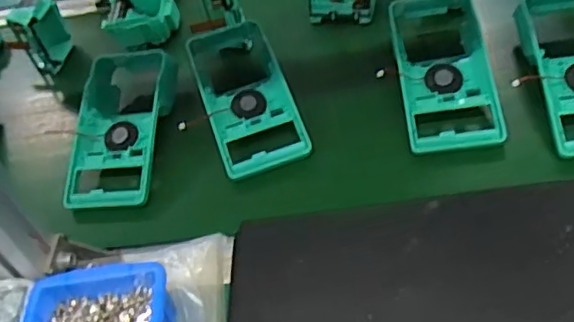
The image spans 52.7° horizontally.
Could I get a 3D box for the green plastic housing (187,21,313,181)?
[{"bbox_3d":[-0.041,-0.064,0.564,0.079,0.022,0.168,-14,61,-13],"label":"green plastic housing"}]

